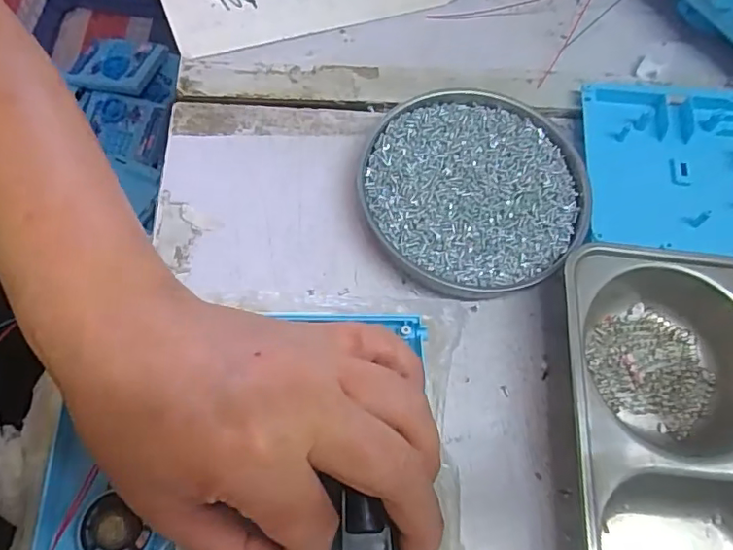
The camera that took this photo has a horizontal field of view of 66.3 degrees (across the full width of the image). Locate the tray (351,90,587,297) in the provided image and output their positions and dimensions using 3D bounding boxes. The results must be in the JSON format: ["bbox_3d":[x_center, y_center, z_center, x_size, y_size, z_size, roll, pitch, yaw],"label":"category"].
[{"bbox_3d":[0.065,-0.054,0.344,0.132,0.016,0.131,2,66,-4],"label":"tray"}]

